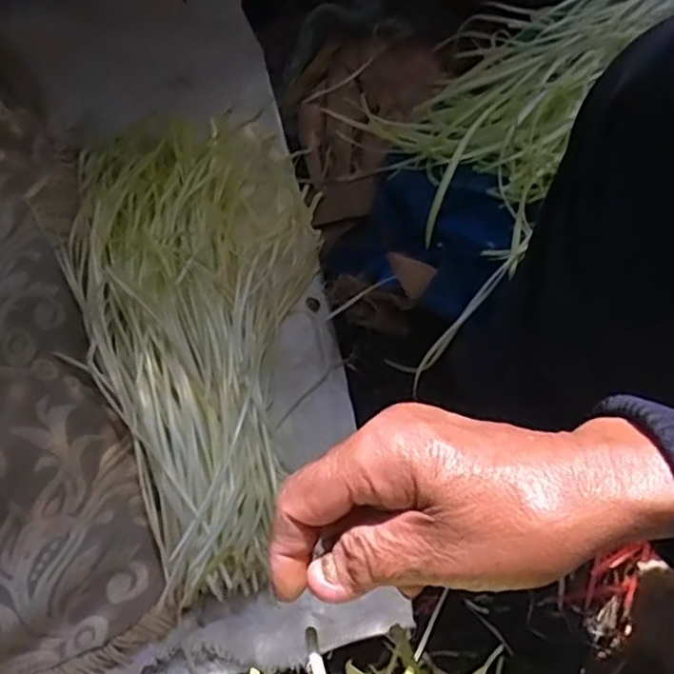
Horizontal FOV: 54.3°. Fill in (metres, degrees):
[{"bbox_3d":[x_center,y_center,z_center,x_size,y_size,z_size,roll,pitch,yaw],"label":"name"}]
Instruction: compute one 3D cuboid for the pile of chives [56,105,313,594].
[{"bbox_3d":[-0.167,-0.029,0.755,0.291,0.035,0.599,-5,66,-2],"label":"pile of chives"}]

